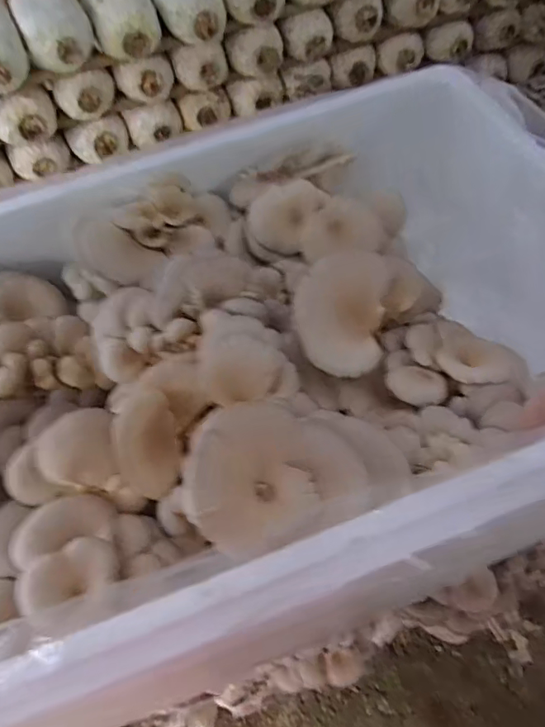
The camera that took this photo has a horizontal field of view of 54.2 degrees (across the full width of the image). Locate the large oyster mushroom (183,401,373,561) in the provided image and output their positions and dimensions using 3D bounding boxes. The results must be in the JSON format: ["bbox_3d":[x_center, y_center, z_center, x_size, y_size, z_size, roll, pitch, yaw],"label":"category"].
[{"bbox_3d":[-0.004,0.070,0.346,0.105,0.045,0.082,-19,75,-15],"label":"large oyster mushroom"}]

